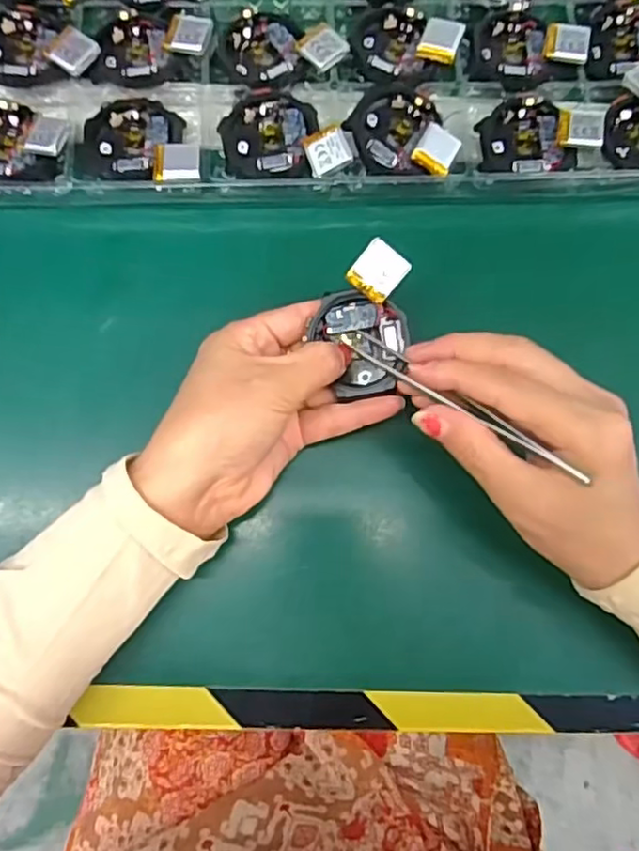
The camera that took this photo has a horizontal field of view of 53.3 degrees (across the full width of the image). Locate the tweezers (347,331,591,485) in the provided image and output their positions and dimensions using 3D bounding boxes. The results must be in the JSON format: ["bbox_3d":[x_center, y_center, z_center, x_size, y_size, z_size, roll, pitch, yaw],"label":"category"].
[{"bbox_3d":[0.056,-0.011,0.273,0.012,0.010,0.121,-47,54,-8],"label":"tweezers"}]

